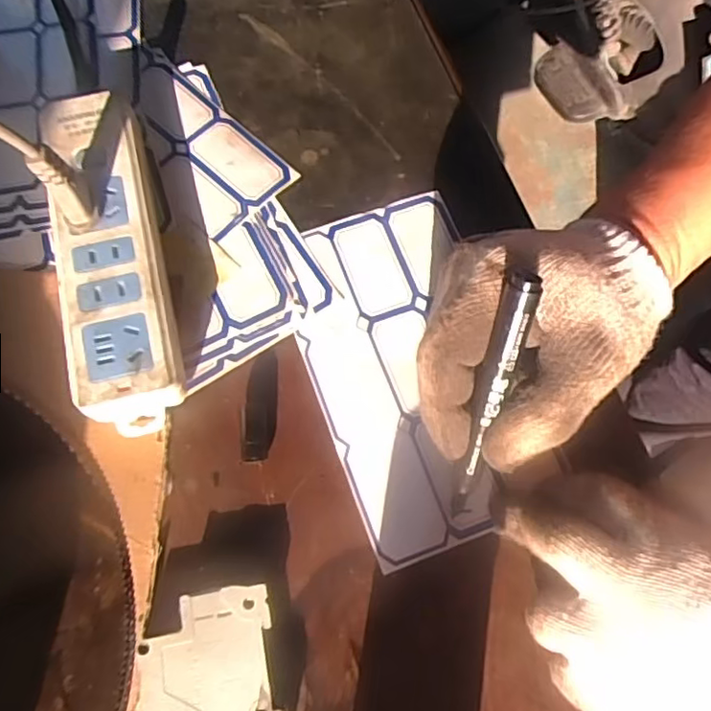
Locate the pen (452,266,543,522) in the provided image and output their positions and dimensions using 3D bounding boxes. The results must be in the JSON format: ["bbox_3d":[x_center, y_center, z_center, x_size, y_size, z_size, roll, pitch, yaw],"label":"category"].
[{"bbox_3d":[0.062,0.022,0.285,0.012,0.128,0.008,10,28,1],"label":"pen"}]

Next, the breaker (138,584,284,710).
[{"bbox_3d":[-0.070,0.155,0.297,0.064,0.018,0.074,-9,72,-6],"label":"breaker"}]

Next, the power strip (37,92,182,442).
[{"bbox_3d":[-0.140,-0.058,0.356,0.057,0.034,0.202,-14,73,-7],"label":"power strip"}]

